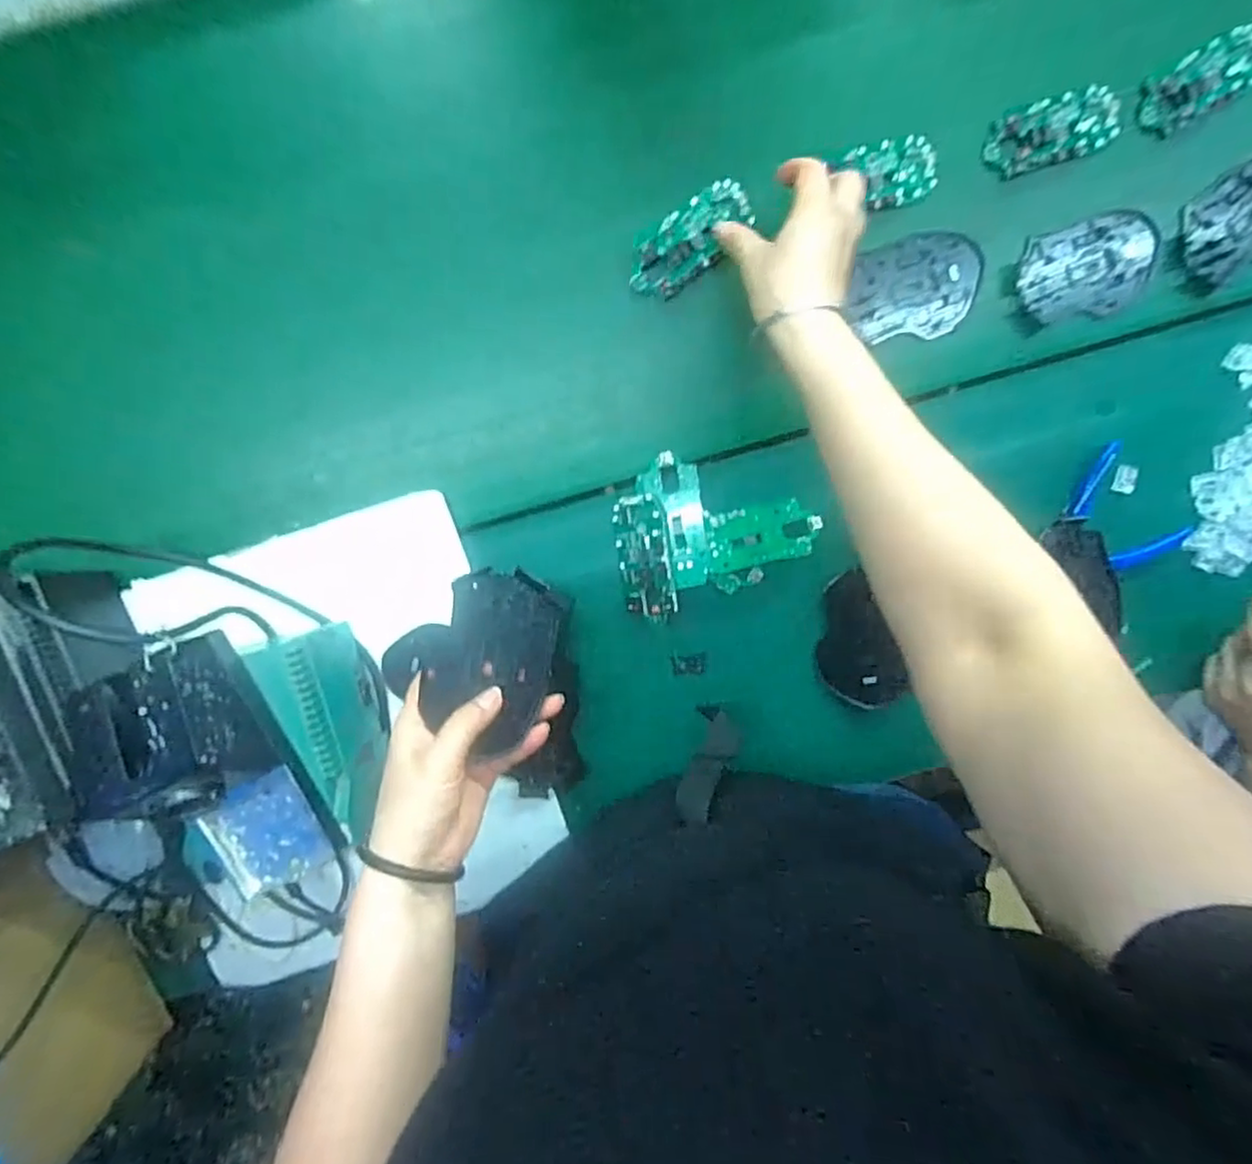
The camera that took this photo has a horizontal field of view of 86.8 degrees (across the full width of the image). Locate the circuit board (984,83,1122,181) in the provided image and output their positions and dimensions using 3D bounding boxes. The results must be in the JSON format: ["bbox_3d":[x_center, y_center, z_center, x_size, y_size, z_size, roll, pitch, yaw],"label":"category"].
[{"bbox_3d":[0.317,-0.334,0.490,0.104,0.005,0.046,-18,98,-1],"label":"circuit board"}]

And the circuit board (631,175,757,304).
[{"bbox_3d":[0.046,-0.249,0.482,0.099,0.008,0.048,-38,98,2],"label":"circuit board"}]

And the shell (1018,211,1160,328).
[{"bbox_3d":[0.355,-0.239,0.504,0.109,0.007,0.070,-18,98,-1],"label":"shell"}]

